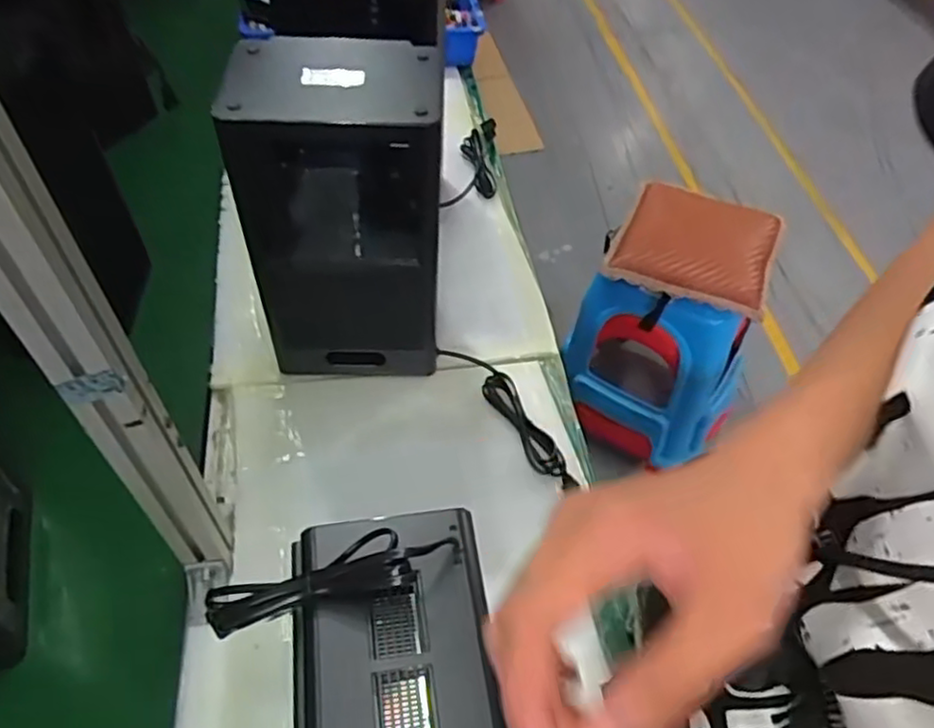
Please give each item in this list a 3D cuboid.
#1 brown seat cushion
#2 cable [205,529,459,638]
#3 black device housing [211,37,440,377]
[{"bbox_3d":[0.432,-0.225,1.322,0.284,0.075,0.258,18,53,15],"label":"brown seat cushion"},{"bbox_3d":[-0.097,0.154,0.493,0.173,0.039,0.043,-17,51,3],"label":"cable"},{"bbox_3d":[-0.123,-0.134,0.755,0.188,0.377,0.119,-1,50,0],"label":"black device housing"}]

